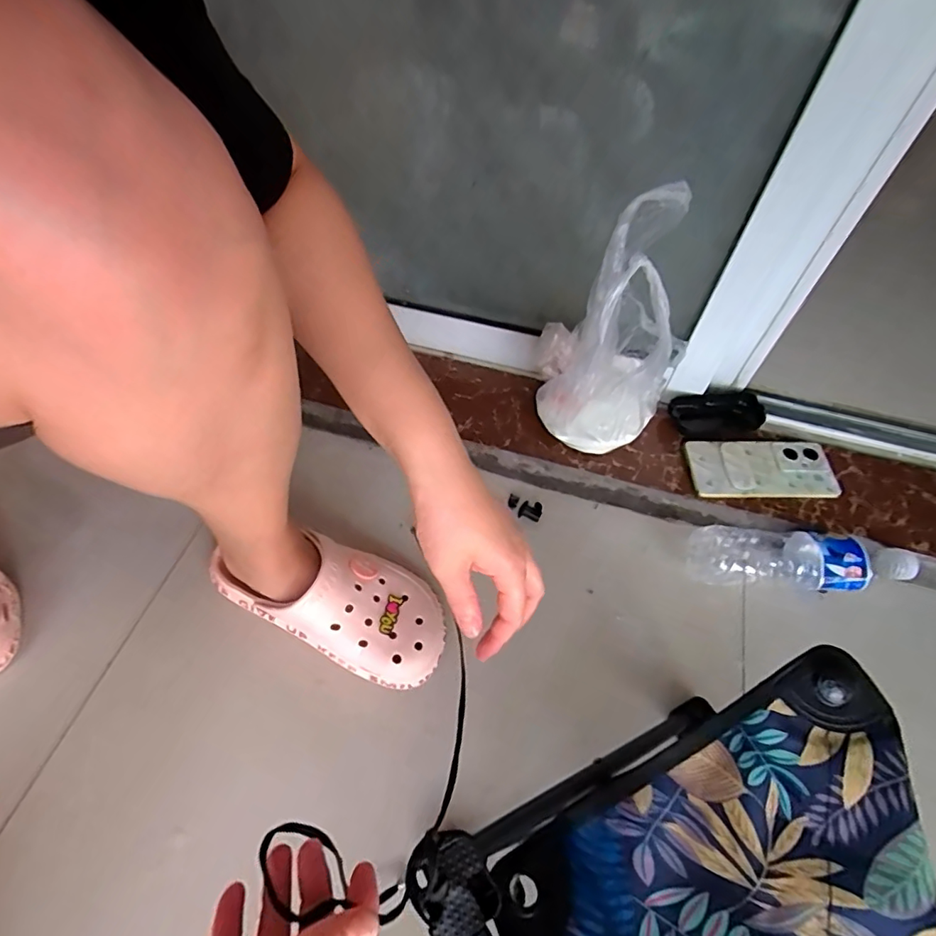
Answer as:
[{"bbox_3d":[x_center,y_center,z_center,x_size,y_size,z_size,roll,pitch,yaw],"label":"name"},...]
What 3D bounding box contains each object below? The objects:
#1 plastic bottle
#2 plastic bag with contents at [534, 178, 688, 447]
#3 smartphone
[{"bbox_3d":[0.352,0.098,0.542,0.223,0.059,0.066,7,57,3],"label":"plastic bottle"},{"bbox_3d":[0.144,-0.136,0.535,0.147,0.275,0.111,28,60,15],"label":"plastic bag with contents"},{"bbox_3d":[0.339,0.001,0.599,0.160,0.014,0.074,0,57,-2],"label":"smartphone"}]

